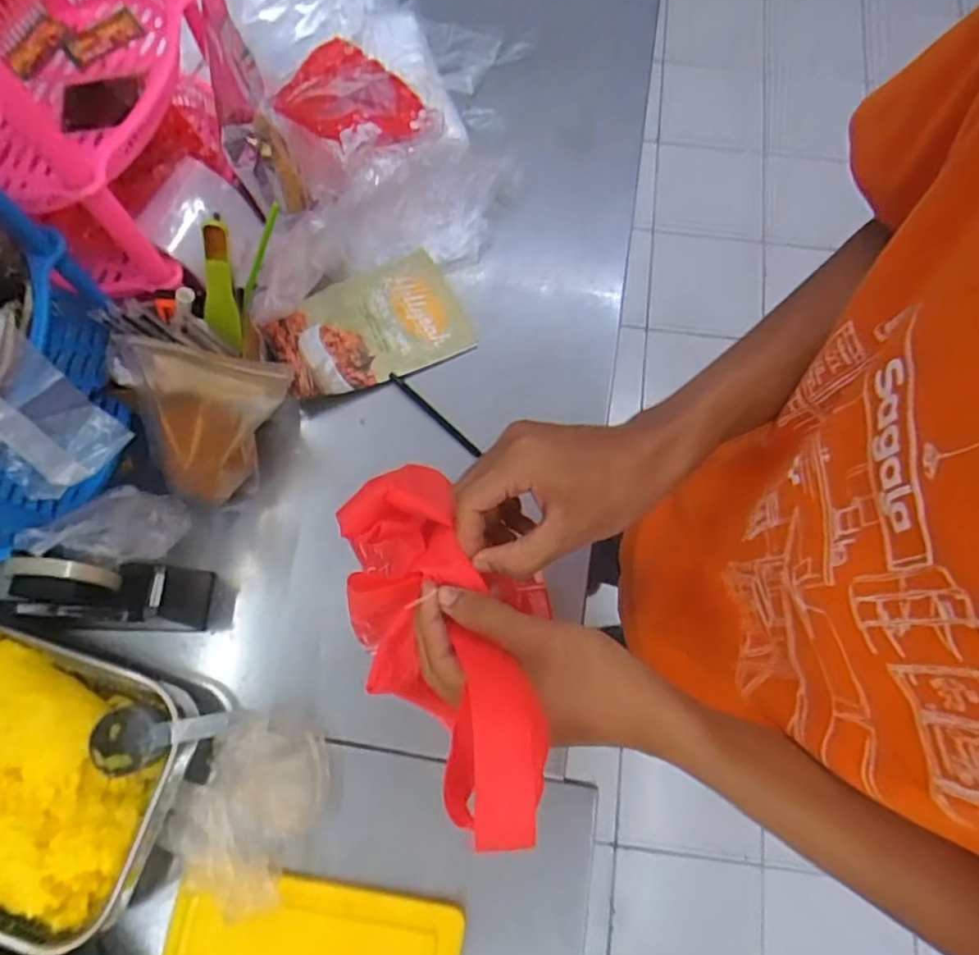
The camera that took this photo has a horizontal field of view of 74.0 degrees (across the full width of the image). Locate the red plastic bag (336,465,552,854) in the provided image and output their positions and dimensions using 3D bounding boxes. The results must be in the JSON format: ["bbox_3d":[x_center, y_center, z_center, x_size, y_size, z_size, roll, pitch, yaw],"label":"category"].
[{"bbox_3d":[-0.027,0.084,0.368,0.095,0.063,0.242,-25,48,-8],"label":"red plastic bag"}]

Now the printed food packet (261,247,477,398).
[{"bbox_3d":[-0.132,-0.167,0.706,0.202,0.031,0.133,-24,79,-12],"label":"printed food packet"}]

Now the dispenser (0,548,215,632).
[{"bbox_3d":[-0.343,0.108,0.587,0.146,0.117,0.063,0,73,0],"label":"dispenser"}]

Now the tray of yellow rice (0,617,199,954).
[{"bbox_3d":[-0.421,0.244,0.560,0.301,0.063,0.211,17,73,5],"label":"tray of yellow rice"}]

